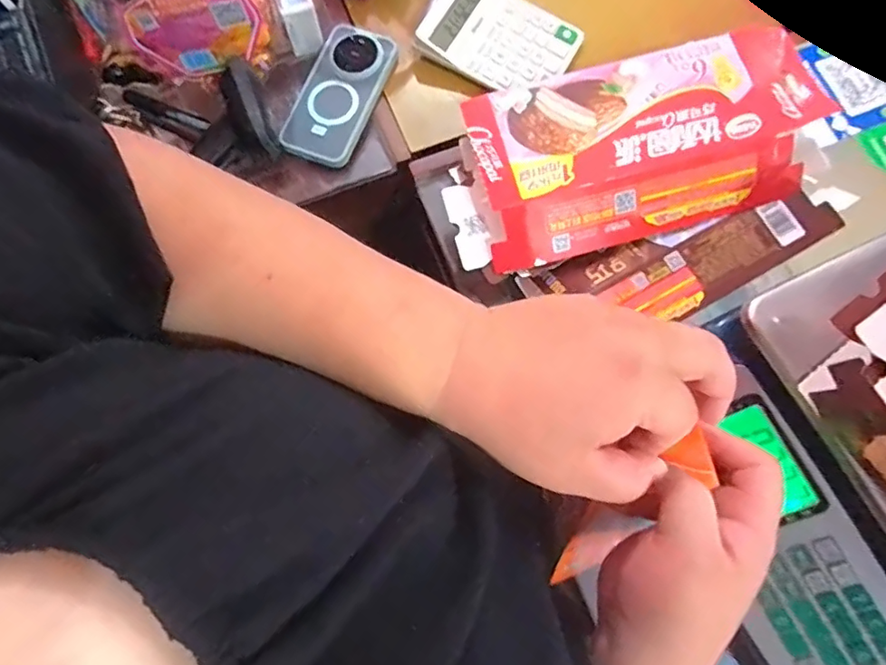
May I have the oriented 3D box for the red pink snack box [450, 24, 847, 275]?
[{"bbox_3d":[0.192,-0.178,0.515,0.320,0.047,0.160,-16,77,-4],"label":"red pink snack box"}]

